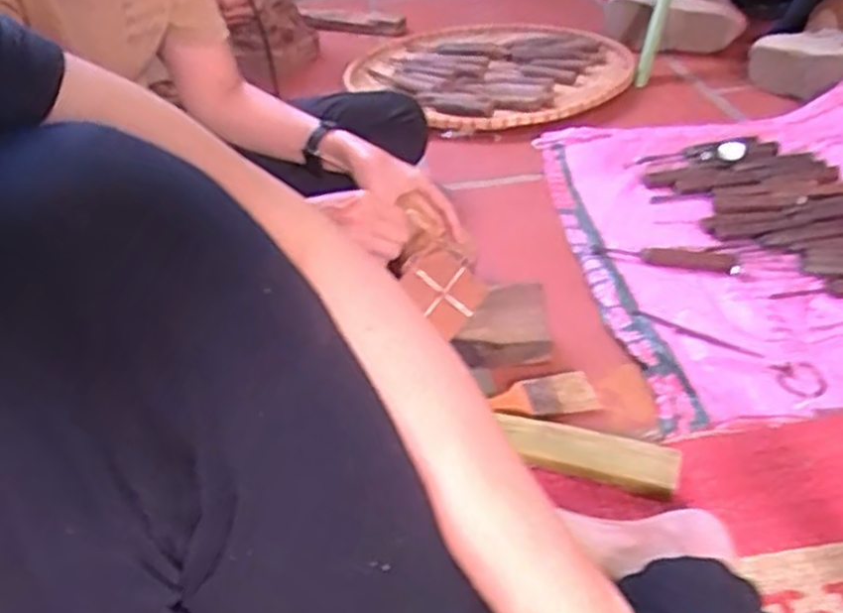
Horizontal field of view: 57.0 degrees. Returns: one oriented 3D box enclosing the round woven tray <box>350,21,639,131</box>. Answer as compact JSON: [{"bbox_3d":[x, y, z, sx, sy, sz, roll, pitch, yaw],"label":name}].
[{"bbox_3d":[0.108,-0.426,1.415,0.427,0.053,0.511,-32,43,-33],"label":"round woven tray"}]

